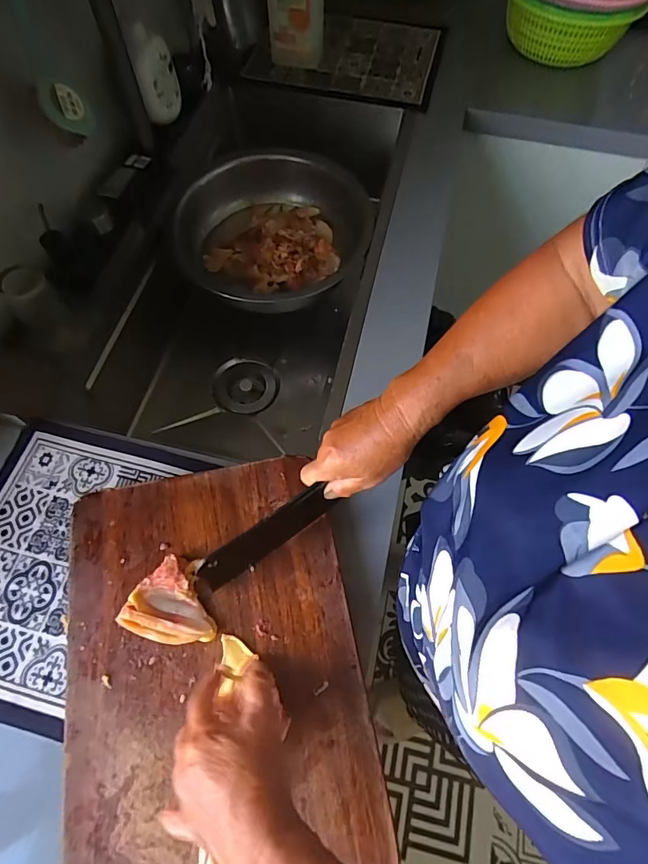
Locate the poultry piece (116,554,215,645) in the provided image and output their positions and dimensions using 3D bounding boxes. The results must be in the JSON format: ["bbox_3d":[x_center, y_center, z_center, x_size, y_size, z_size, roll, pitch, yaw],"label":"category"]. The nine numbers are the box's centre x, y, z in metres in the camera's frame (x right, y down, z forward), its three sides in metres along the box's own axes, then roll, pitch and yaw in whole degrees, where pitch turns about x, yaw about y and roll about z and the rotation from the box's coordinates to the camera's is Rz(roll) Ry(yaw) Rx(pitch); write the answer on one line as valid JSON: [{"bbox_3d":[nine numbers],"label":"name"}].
[{"bbox_3d":[-0.144,0.167,0.444,0.085,0.026,0.078,16,66,7],"label":"poultry piece"}]

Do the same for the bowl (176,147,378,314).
[{"bbox_3d":[-0.096,-0.329,0.796,0.316,0.132,0.323,0,65,0],"label":"bowl"}]

